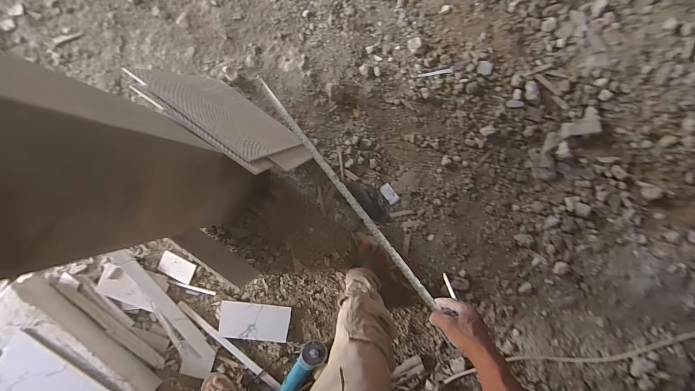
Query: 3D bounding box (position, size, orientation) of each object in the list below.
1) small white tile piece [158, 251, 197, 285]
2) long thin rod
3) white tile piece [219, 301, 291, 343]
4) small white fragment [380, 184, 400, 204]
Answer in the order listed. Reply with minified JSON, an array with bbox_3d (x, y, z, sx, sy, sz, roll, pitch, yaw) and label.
[{"bbox_3d":[-0.623,0.267,1.163,0.130,0.007,0.084,27,90,-1],"label":"small white tile piece"},{"bbox_3d":[-0.014,-0.019,0.705,0.018,0.015,0.616,-37,83,-1],"label":"long thin rod"},{"bbox_3d":[-0.340,0.465,1.169,0.248,0.014,0.133,6,90,-2],"label":"white tile piece"},{"bbox_3d":[0.156,-0.006,1.179,0.042,0.009,0.076,-34,91,-1],"label":"small white fragment"}]

